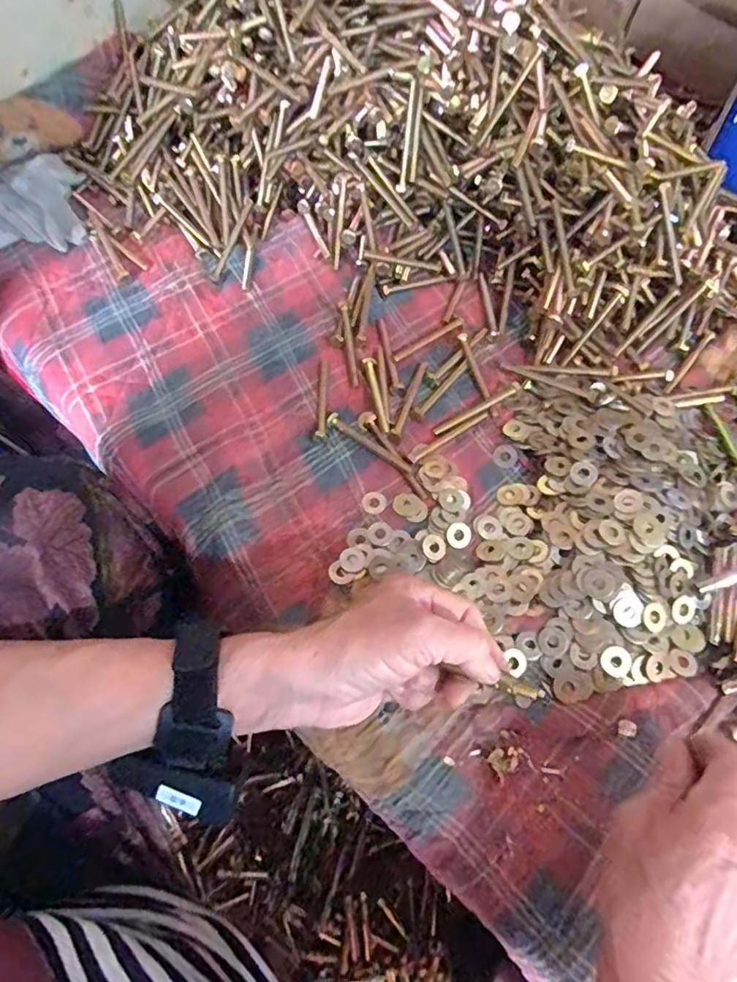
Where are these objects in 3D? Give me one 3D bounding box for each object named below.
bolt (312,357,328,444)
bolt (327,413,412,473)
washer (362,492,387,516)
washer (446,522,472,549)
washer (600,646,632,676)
[{"bbox_3d":[-0.041,-0.080,0.479,0.012,0.006,0.084,-2,64,1],"label":"bolt"},{"bbox_3d":[0.000,-0.038,0.458,0.081,0.013,0.012,34,70,16],"label":"bolt"},{"bbox_3d":[0.005,0.009,0.440,0.019,0.004,0.019,37,71,17],"label":"washer"},{"bbox_3d":[0.069,0.034,0.426,0.019,0.004,0.020,-1,64,1],"label":"washer"},{"bbox_3d":[0.167,0.115,0.376,0.019,0.005,0.019,-1,64,1],"label":"washer"}]

